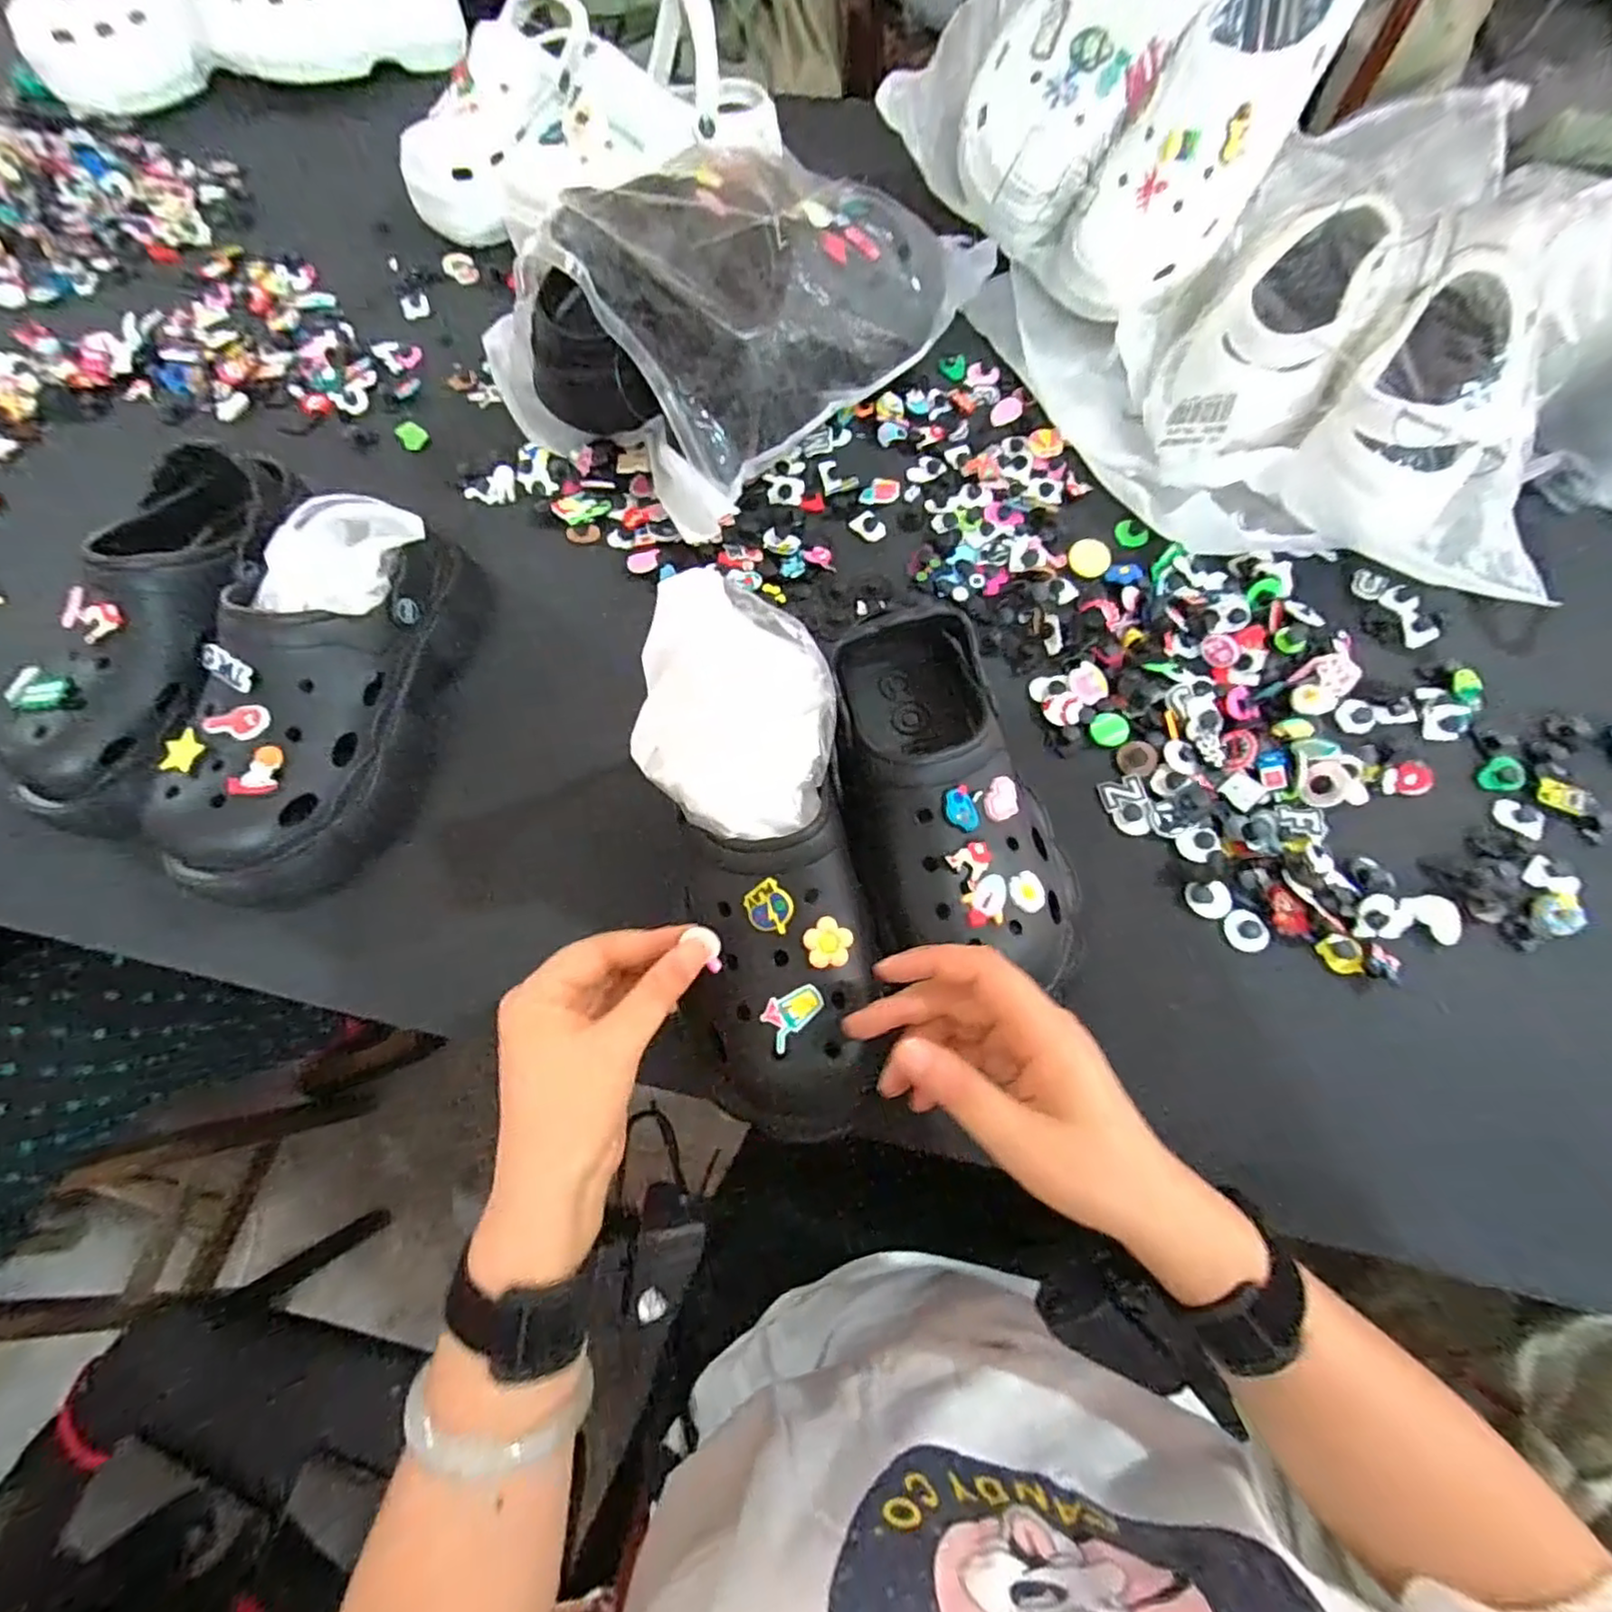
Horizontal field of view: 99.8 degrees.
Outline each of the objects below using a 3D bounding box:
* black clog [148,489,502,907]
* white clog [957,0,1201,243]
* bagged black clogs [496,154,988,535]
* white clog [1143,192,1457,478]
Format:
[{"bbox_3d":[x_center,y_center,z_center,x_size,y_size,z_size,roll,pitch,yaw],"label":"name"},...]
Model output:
[{"bbox_3d":[-0.285,-0.068,0.411,0.097,0.105,0.254,13,69,6],"label":"black clog"},{"bbox_3d":[0.206,-0.545,0.489,0.112,0.211,0.095,44,38,-2],"label":"white clog"},{"bbox_3d":[-0.042,-0.387,0.509,0.204,0.151,0.348,41,75,15],"label":"bagged black clogs"},{"bbox_3d":[0.347,-0.343,0.496,0.117,0.120,0.217,39,74,15],"label":"white clog"}]

